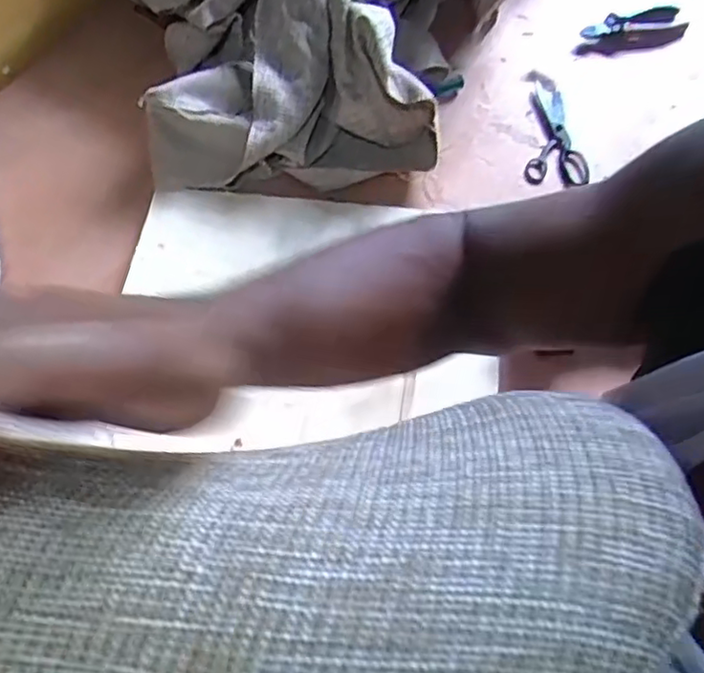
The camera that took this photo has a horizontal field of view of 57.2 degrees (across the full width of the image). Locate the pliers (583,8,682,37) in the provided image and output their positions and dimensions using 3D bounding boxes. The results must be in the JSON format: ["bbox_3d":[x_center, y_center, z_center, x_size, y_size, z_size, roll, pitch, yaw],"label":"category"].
[{"bbox_3d":[0.423,-0.479,0.977,0.151,0.016,0.037,-13,66,-3],"label":"pliers"}]

